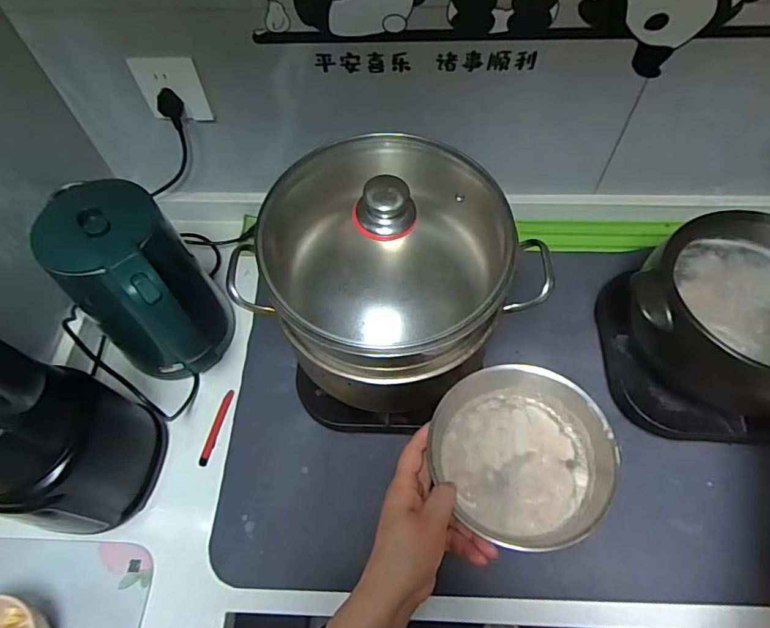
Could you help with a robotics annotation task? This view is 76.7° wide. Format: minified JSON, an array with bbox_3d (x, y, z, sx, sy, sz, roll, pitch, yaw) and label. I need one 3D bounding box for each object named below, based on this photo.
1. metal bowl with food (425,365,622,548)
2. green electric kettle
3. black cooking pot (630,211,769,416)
[{"bbox_3d":[0.128,0.129,0.462,0.153,0.048,0.167,-1,60,1],"label":"metal bowl with food"},{"bbox_3d":[-0.281,-0.017,0.611,0.182,0.253,0.147,36,67,20],"label":"green electric kettle"},{"bbox_3d":[0.414,-0.015,0.561,0.214,0.129,0.196,-1,60,1],"label":"black cooking pot"}]

